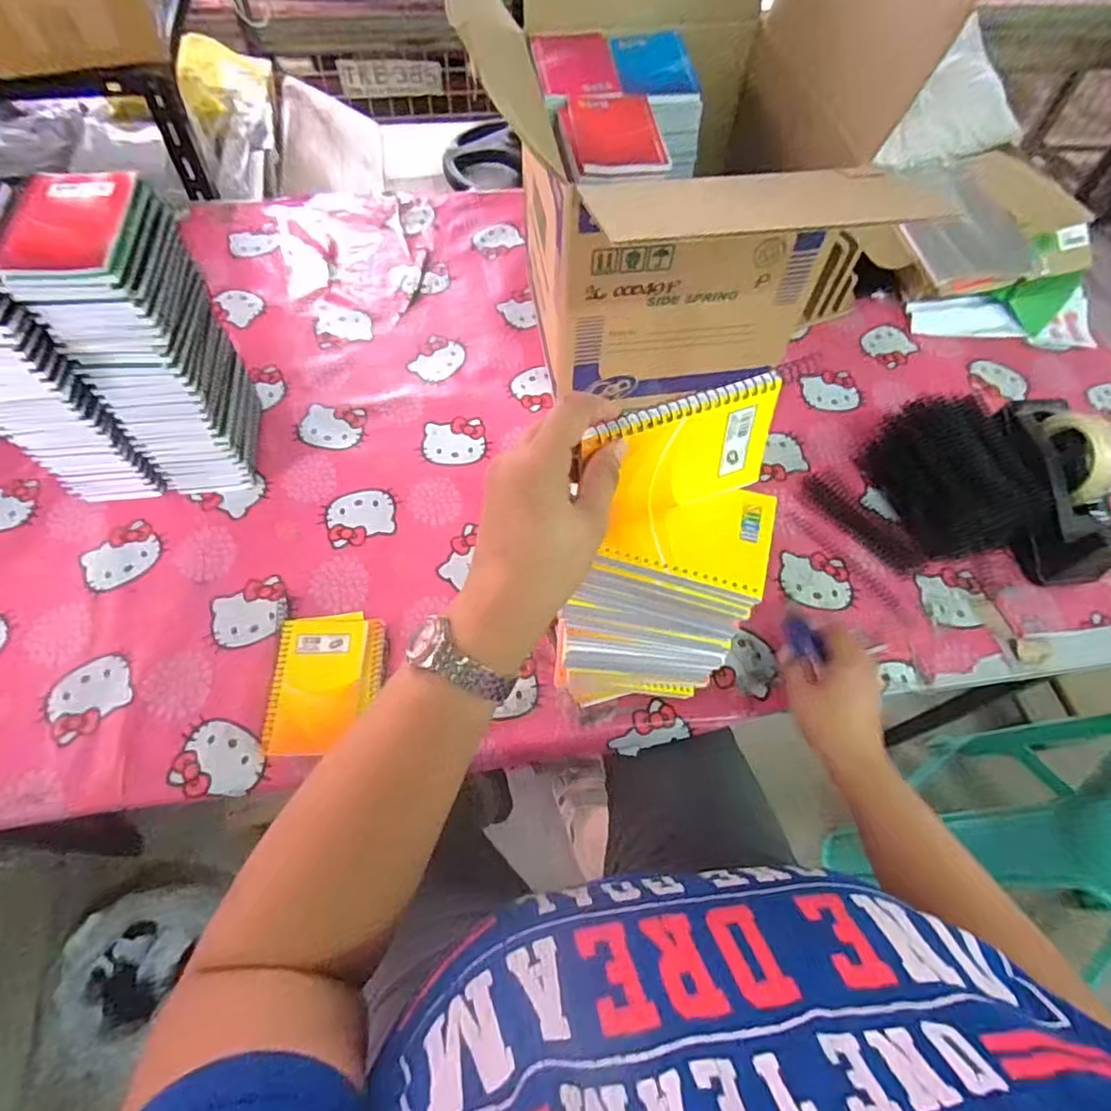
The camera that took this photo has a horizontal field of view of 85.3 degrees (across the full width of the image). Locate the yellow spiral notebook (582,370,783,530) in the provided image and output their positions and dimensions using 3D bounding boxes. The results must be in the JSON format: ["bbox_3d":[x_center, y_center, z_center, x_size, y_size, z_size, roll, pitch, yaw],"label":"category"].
[{"bbox_3d":[0.080,-0.062,0.375,0.127,0.082,0.006,-18,49,-12],"label":"yellow spiral notebook"}]

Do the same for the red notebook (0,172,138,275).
[{"bbox_3d":[-0.401,-0.279,0.499,0.086,0.007,0.137,-7,62,-7],"label":"red notebook"}]

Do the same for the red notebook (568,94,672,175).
[{"bbox_3d":[0.060,-0.409,0.582,0.080,0.012,0.135,-4,62,-5],"label":"red notebook"}]

